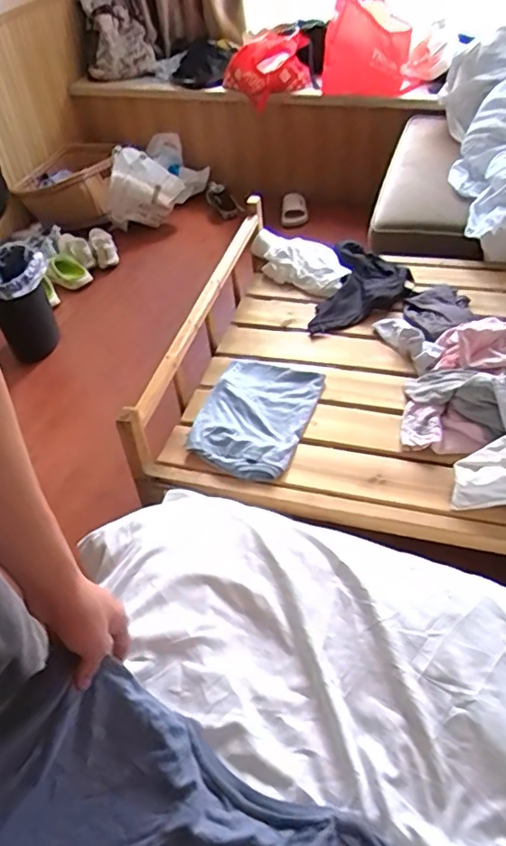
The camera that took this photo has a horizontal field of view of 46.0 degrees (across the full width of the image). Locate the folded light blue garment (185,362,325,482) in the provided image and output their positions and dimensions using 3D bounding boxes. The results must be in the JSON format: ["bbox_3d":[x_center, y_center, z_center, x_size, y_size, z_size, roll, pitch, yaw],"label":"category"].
[{"bbox_3d":[0.000,-0.013,1.355,0.242,0.048,0.350,12,46,19],"label":"folded light blue garment"}]

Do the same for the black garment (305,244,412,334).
[{"bbox_3d":[0.318,-0.385,1.690,0.231,0.074,0.419,9,45,16],"label":"black garment"}]

